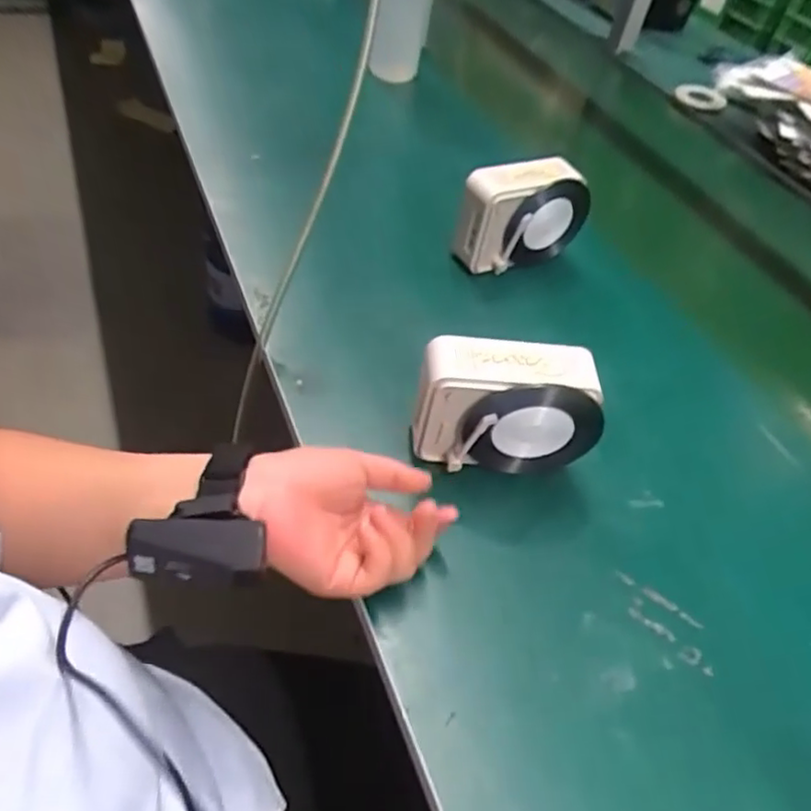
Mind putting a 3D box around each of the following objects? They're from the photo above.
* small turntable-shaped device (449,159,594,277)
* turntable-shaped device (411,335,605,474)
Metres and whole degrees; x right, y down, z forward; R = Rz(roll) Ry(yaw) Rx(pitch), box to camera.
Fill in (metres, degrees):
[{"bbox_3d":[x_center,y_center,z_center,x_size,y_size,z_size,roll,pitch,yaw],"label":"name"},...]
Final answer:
[{"bbox_3d":[0.119,-0.199,0.690,0.145,0.106,0.055,-19,53,-25],"label":"small turntable-shaped device"},{"bbox_3d":[0.074,0.005,0.503,0.138,0.102,0.053,4,47,-6],"label":"turntable-shaped device"}]

